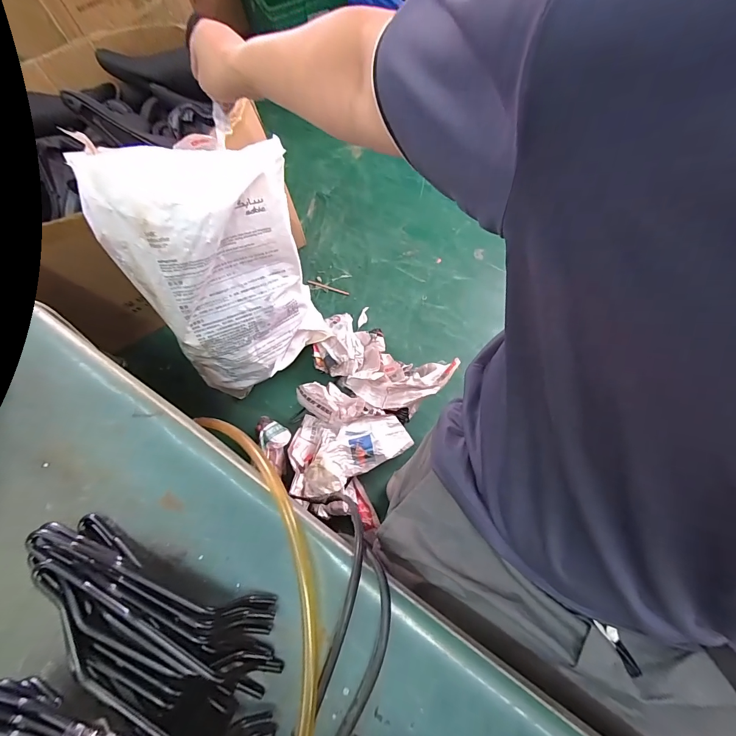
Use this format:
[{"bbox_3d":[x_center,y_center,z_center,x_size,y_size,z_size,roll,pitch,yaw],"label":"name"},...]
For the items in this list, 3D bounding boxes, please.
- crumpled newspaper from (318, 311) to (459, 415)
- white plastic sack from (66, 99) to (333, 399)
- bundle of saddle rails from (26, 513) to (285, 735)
[{"bbox_3d":[0.011,-0.022,1.072,0.376,0.150,0.203,29,73,11],"label":"crumpled newspaper"},{"bbox_3d":[-0.299,-0.184,0.817,0.371,0.596,0.127,-21,45,-8],"label":"white plastic sack"},{"bbox_3d":[-0.179,0.199,0.286,0.221,0.060,0.085,20,71,8],"label":"bundle of saddle rails"}]

